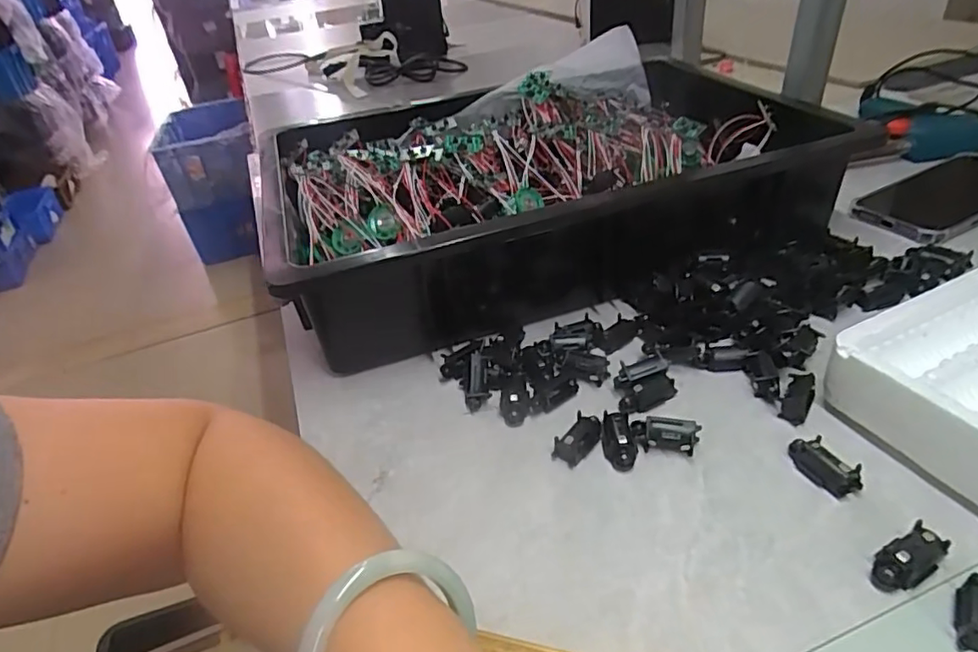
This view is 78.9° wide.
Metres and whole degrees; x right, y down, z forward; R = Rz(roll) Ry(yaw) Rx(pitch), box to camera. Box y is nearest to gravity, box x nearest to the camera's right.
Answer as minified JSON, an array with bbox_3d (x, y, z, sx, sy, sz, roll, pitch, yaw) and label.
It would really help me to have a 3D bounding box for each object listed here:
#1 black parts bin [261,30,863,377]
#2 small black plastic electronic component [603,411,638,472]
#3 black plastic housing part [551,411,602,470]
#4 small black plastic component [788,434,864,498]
[{"bbox_3d":[0.045,-0.121,0.513,0.433,0.098,0.319,-13,37,-11],"label":"black parts bin"},{"bbox_3d":[0.073,0.063,0.332,0.017,0.013,0.035,-7,35,0],"label":"small black plastic electronic component"},{"bbox_3d":[0.051,0.064,0.337,0.018,0.013,0.033,19,43,32],"label":"black plastic housing part"},{"bbox_3d":[0.171,0.070,0.303,0.015,0.010,0.036,-21,38,-19],"label":"small black plastic component"}]

